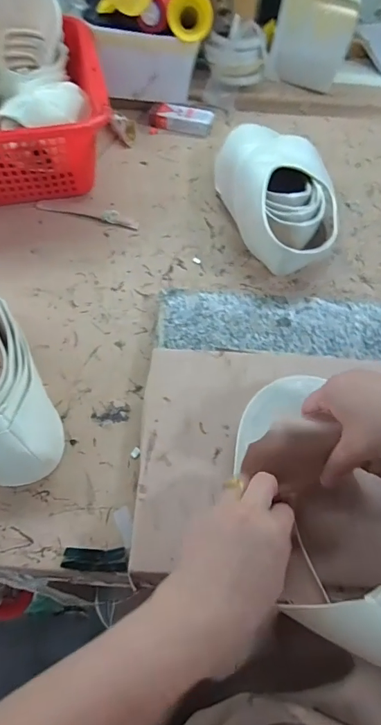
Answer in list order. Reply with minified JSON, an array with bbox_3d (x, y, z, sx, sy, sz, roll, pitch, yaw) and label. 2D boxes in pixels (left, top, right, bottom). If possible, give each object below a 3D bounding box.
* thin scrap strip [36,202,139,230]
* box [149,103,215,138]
[{"bbox_3d":[-0.144,-0.208,0.572,0.147,0.013,0.017,12,58,6],"label":"thin scrap strip"},{"bbox_3d":[-0.016,-0.410,0.694,0.106,0.029,0.042,12,58,6],"label":"box"}]

